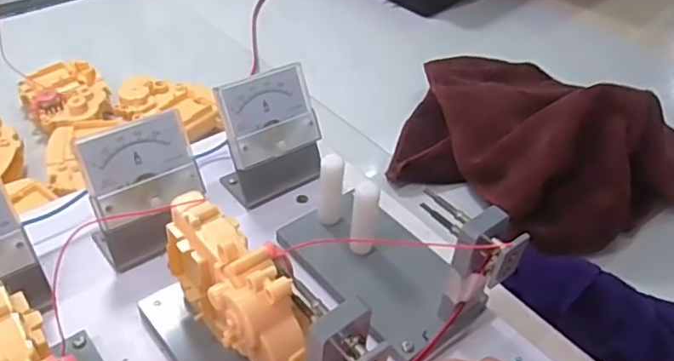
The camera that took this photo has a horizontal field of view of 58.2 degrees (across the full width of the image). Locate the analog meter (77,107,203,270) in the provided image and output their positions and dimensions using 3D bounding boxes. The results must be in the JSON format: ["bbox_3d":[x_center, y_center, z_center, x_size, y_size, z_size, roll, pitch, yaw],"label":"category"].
[{"bbox_3d":[-0.115,0.006,0.365,0.065,0.074,0.042,-20,48,-25],"label":"analog meter"}]

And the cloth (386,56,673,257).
[{"bbox_3d":[0.208,-0.046,0.529,0.302,0.116,0.221,25,46,21],"label":"cloth"}]

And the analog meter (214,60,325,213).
[{"bbox_3d":[-0.044,-0.031,0.412,0.065,0.072,0.042,-23,49,-27],"label":"analog meter"}]

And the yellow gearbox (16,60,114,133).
[{"bbox_3d":[-0.256,-0.076,0.575,0.071,0.037,0.094,-30,52,-32],"label":"yellow gearbox"}]

